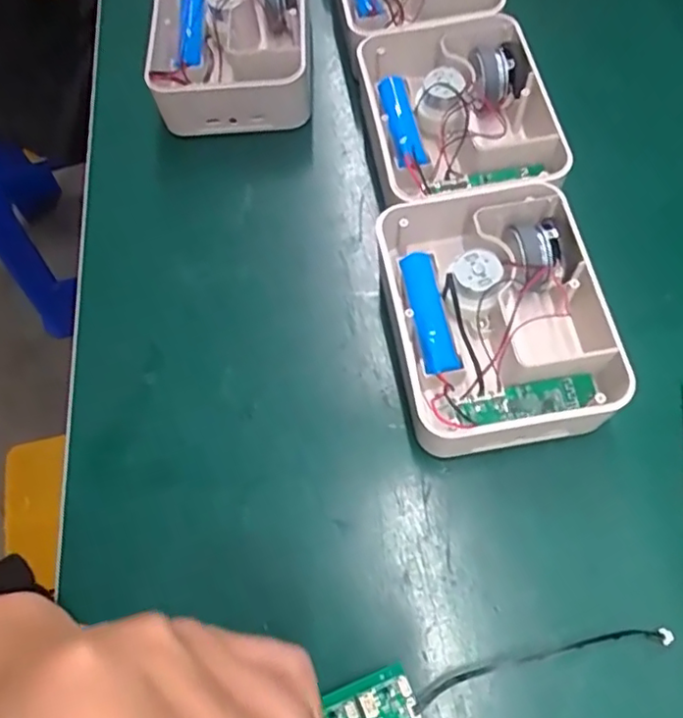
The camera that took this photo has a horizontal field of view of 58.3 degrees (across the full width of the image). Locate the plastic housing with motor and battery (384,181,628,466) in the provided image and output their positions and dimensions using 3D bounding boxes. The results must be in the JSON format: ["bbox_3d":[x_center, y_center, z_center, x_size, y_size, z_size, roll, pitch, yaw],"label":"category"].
[{"bbox_3d":[0.076,-0.021,0.313,0.108,0.046,0.134,-11,66,-2],"label":"plastic housing with motor and battery"}]

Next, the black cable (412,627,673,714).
[{"bbox_3d":[0.087,0.132,0.265,0.116,0.010,0.010,-13,64,-4],"label":"black cable"}]

